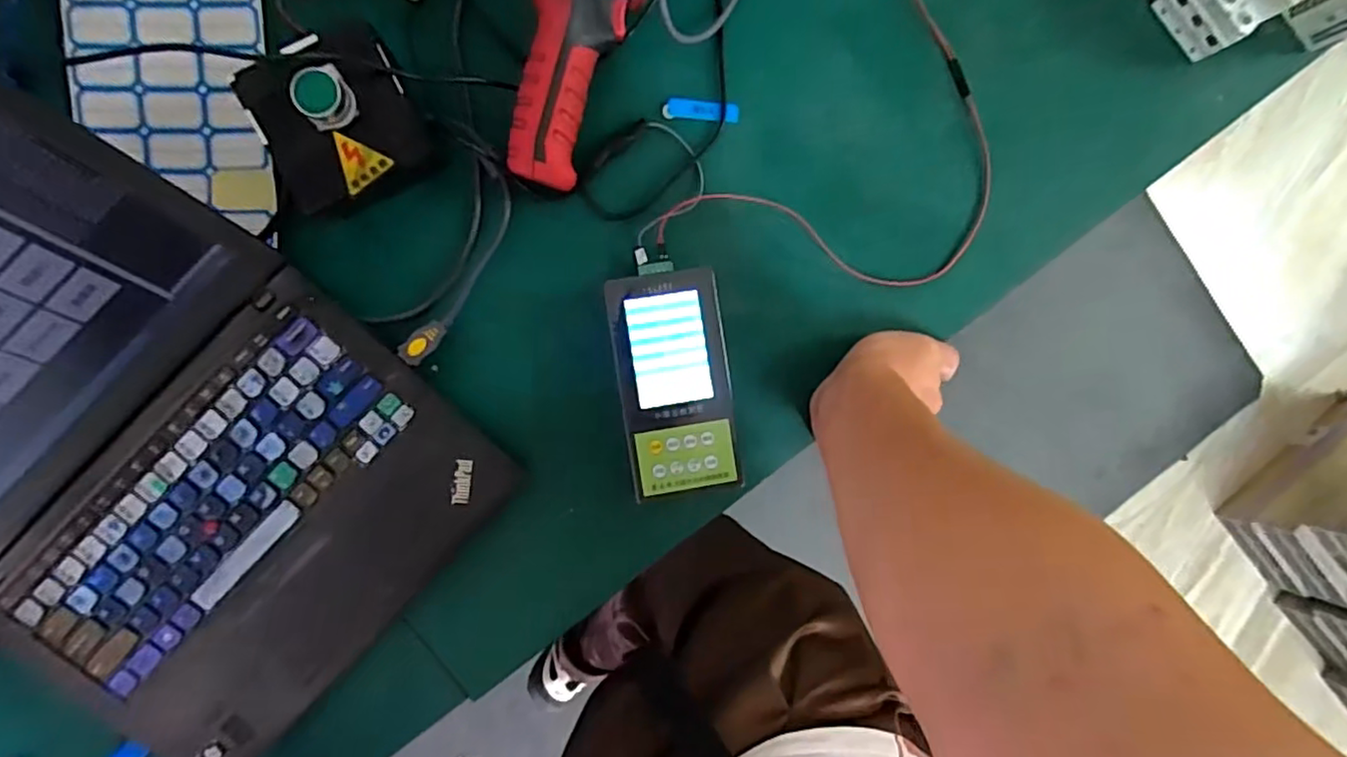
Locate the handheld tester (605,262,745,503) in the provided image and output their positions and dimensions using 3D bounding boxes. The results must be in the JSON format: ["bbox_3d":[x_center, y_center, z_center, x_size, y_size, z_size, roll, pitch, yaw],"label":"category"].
[{"bbox_3d":[0.000,0.002,0.444,0.074,0.029,0.155,-9,94,-5],"label":"handheld tester"}]

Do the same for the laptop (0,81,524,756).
[{"bbox_3d":[-0.322,0.063,0.358,0.341,0.153,0.304,42,89,-6],"label":"laptop"}]

